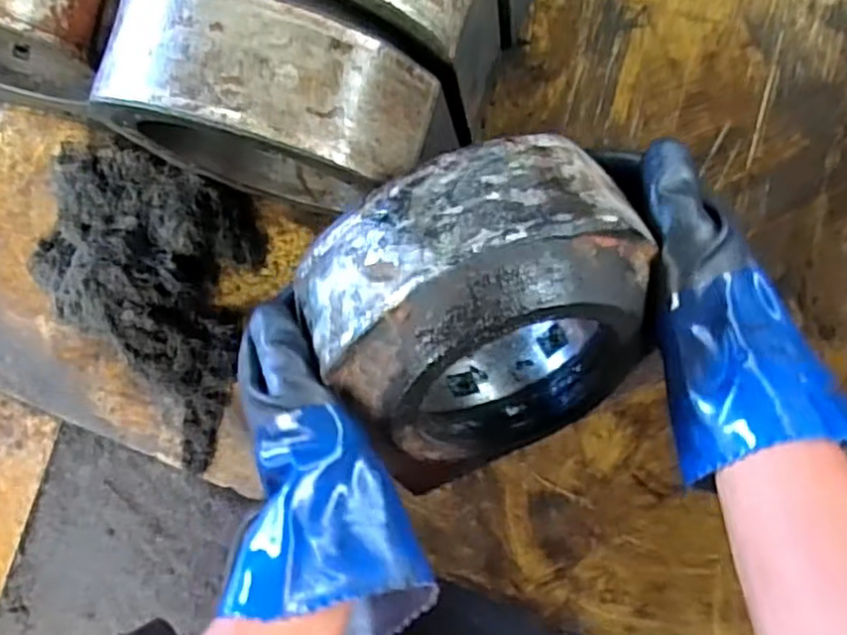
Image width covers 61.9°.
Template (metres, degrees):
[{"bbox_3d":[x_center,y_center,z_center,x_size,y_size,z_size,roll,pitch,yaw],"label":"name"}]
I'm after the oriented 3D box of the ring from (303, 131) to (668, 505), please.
[{"bbox_3d":[0.046,0.005,0.456,0.203,0.214,0.111,-28,56,7],"label":"ring"}]

